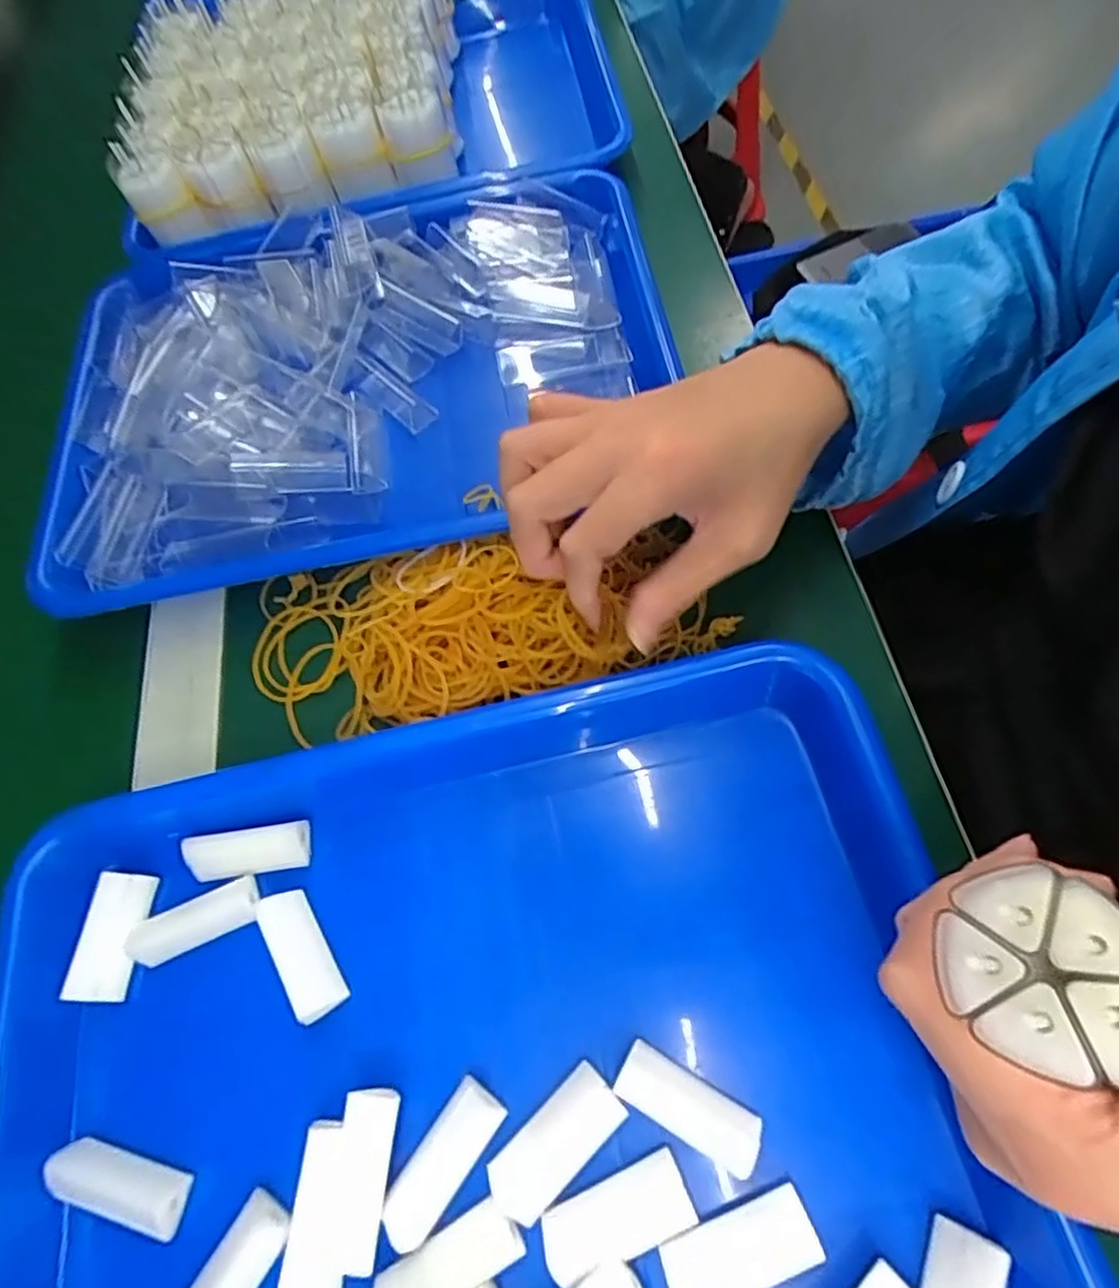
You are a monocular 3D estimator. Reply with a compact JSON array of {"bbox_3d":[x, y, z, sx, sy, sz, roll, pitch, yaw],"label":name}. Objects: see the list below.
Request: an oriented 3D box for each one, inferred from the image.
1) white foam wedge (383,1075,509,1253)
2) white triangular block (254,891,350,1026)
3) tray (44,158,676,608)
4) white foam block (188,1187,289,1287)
[{"bbox_3d":[-0.038,0.168,0.228,0.018,0.008,0.047,31,73,20],"label":"white foam wedge"},{"bbox_3d":[-0.096,0.115,0.262,0.017,0.010,0.046,-33,65,-7],"label":"white triangular block"},{"bbox_3d":[-0.106,-0.142,0.381,0.337,0.046,0.242,-16,64,1],"label":"tray"},{"bbox_3d":[-0.105,0.199,0.219,0.018,0.010,0.046,27,72,19],"label":"white foam block"}]

